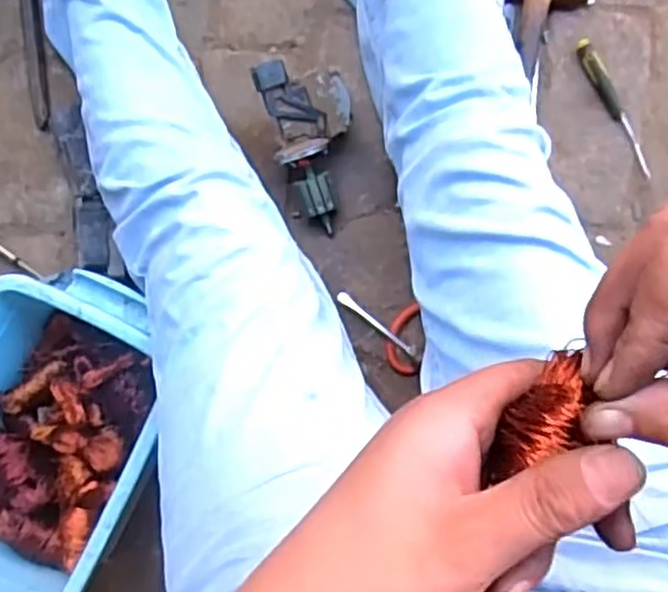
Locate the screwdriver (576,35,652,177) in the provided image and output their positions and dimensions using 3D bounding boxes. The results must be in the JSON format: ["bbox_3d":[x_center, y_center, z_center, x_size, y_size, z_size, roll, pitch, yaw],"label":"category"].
[{"bbox_3d":[0.286,-0.191,0.745,0.018,0.014,0.151,-27,85,6],"label":"screwdriver"}]

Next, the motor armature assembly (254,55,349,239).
[{"bbox_3d":[-0.016,-0.146,0.723,0.079,0.095,0.153,-13,87,7],"label":"motor armature assembly"}]

